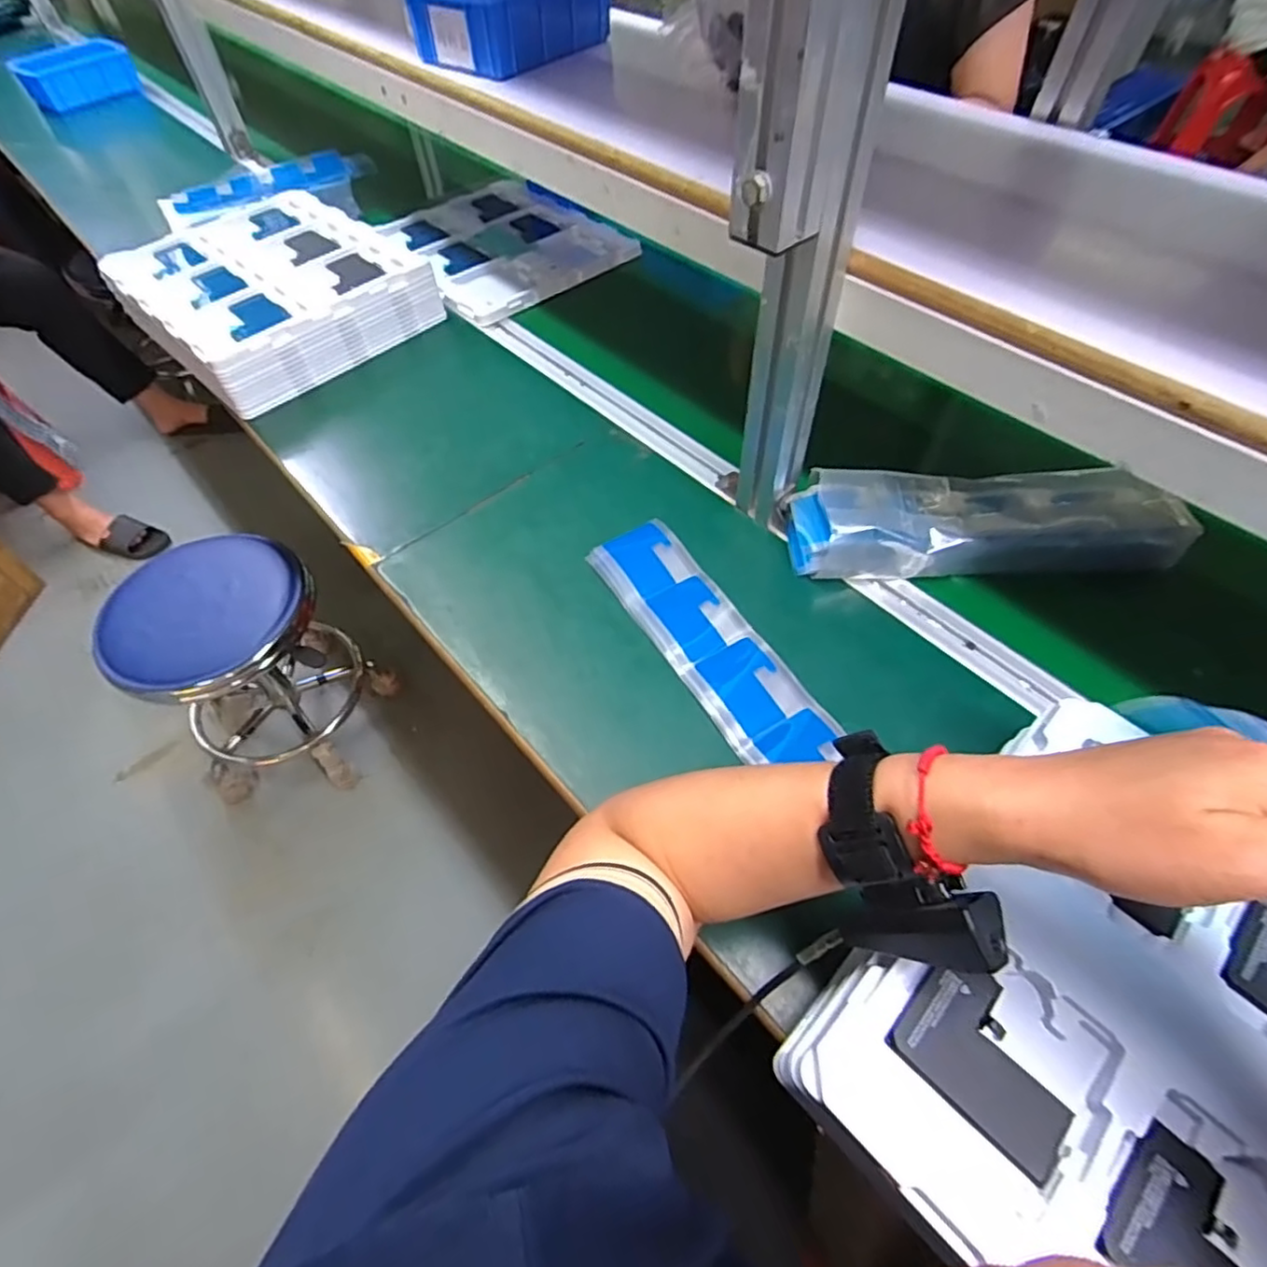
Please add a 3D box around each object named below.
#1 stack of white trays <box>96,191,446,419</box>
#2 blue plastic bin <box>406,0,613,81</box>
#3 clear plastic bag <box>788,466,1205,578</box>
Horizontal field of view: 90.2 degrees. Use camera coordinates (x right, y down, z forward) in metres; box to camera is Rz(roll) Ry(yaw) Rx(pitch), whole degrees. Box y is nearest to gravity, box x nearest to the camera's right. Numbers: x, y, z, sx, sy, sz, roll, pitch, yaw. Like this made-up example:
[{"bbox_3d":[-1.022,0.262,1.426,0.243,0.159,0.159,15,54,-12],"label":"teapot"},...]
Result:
[{"bbox_3d":[-0.453,-0.425,0.787,0.326,0.082,0.283,36,62,23],"label":"stack of white trays"},{"bbox_3d":[-0.120,-0.631,0.643,0.122,0.060,0.176,30,60,20],"label":"blue plastic bin"},{"bbox_3d":[0.294,-0.096,0.554,0.307,0.067,0.101,0,54,1],"label":"clear plastic bag"}]

